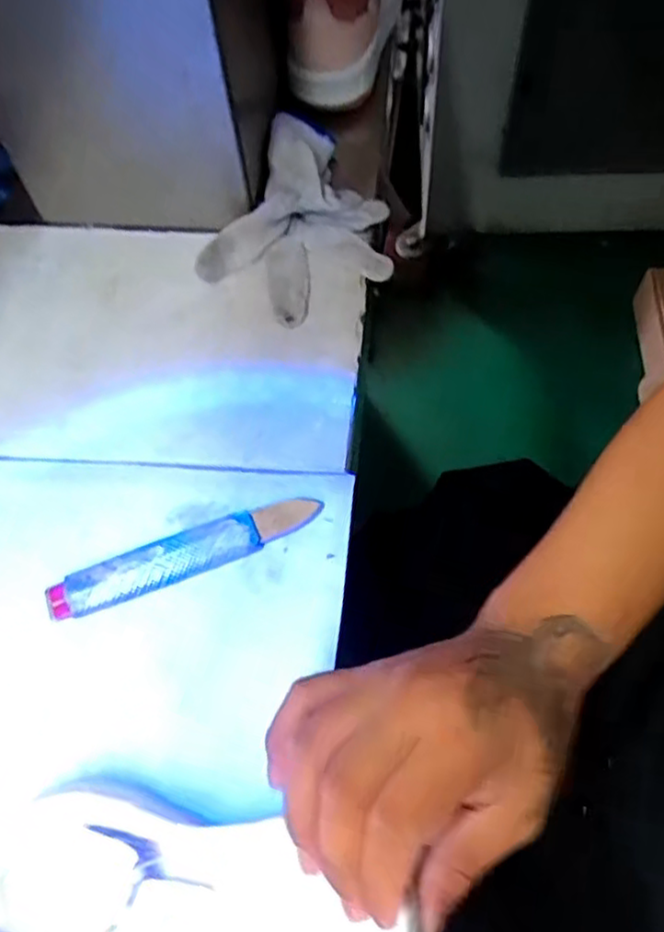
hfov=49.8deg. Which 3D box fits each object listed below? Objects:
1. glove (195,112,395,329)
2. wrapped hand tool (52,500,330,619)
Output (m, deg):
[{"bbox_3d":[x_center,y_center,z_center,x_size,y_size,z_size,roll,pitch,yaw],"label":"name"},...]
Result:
[{"bbox_3d":[-0.013,-0.179,0.520,0.121,0.033,0.159,20,66,11],"label":"glove"},{"bbox_3d":[-0.086,0.052,0.421,0.162,0.015,0.025,-19,64,-8],"label":"wrapped hand tool"}]

